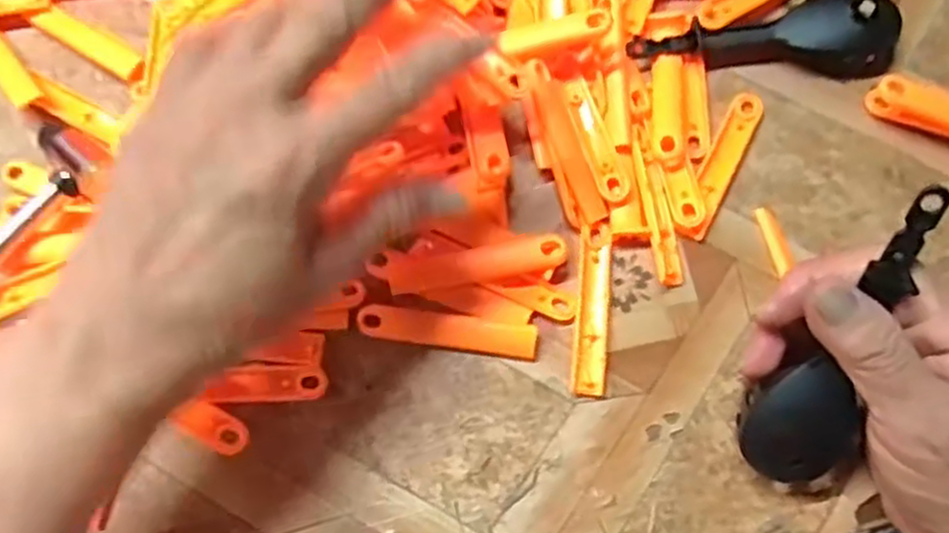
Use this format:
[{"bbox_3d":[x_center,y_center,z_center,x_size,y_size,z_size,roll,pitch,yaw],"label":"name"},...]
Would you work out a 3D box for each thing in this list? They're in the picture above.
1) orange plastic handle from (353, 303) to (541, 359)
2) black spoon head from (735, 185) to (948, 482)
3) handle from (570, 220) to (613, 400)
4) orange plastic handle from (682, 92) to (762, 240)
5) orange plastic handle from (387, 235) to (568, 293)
[{"bbox_3d":[-0.011,0.028,0.309,0.074,0.005,0.014,7,75,2],"label":"orange plastic handle"},{"bbox_3d":[0.132,0.029,0.259,0.042,0.123,0.016,16,31,4],"label":"black spoon head"},{"bbox_3d":[0.051,0.018,0.313,0.014,0.006,0.074,5,74,1],"label":"handle"},{"bbox_3d":[0.112,-0.048,0.332,0.015,0.005,0.076,26,76,7],"label":"orange plastic handle"},{"bbox_3d":[0.001,-0.002,0.312,0.075,0.009,0.016,-9,75,-3],"label":"orange plastic handle"}]

